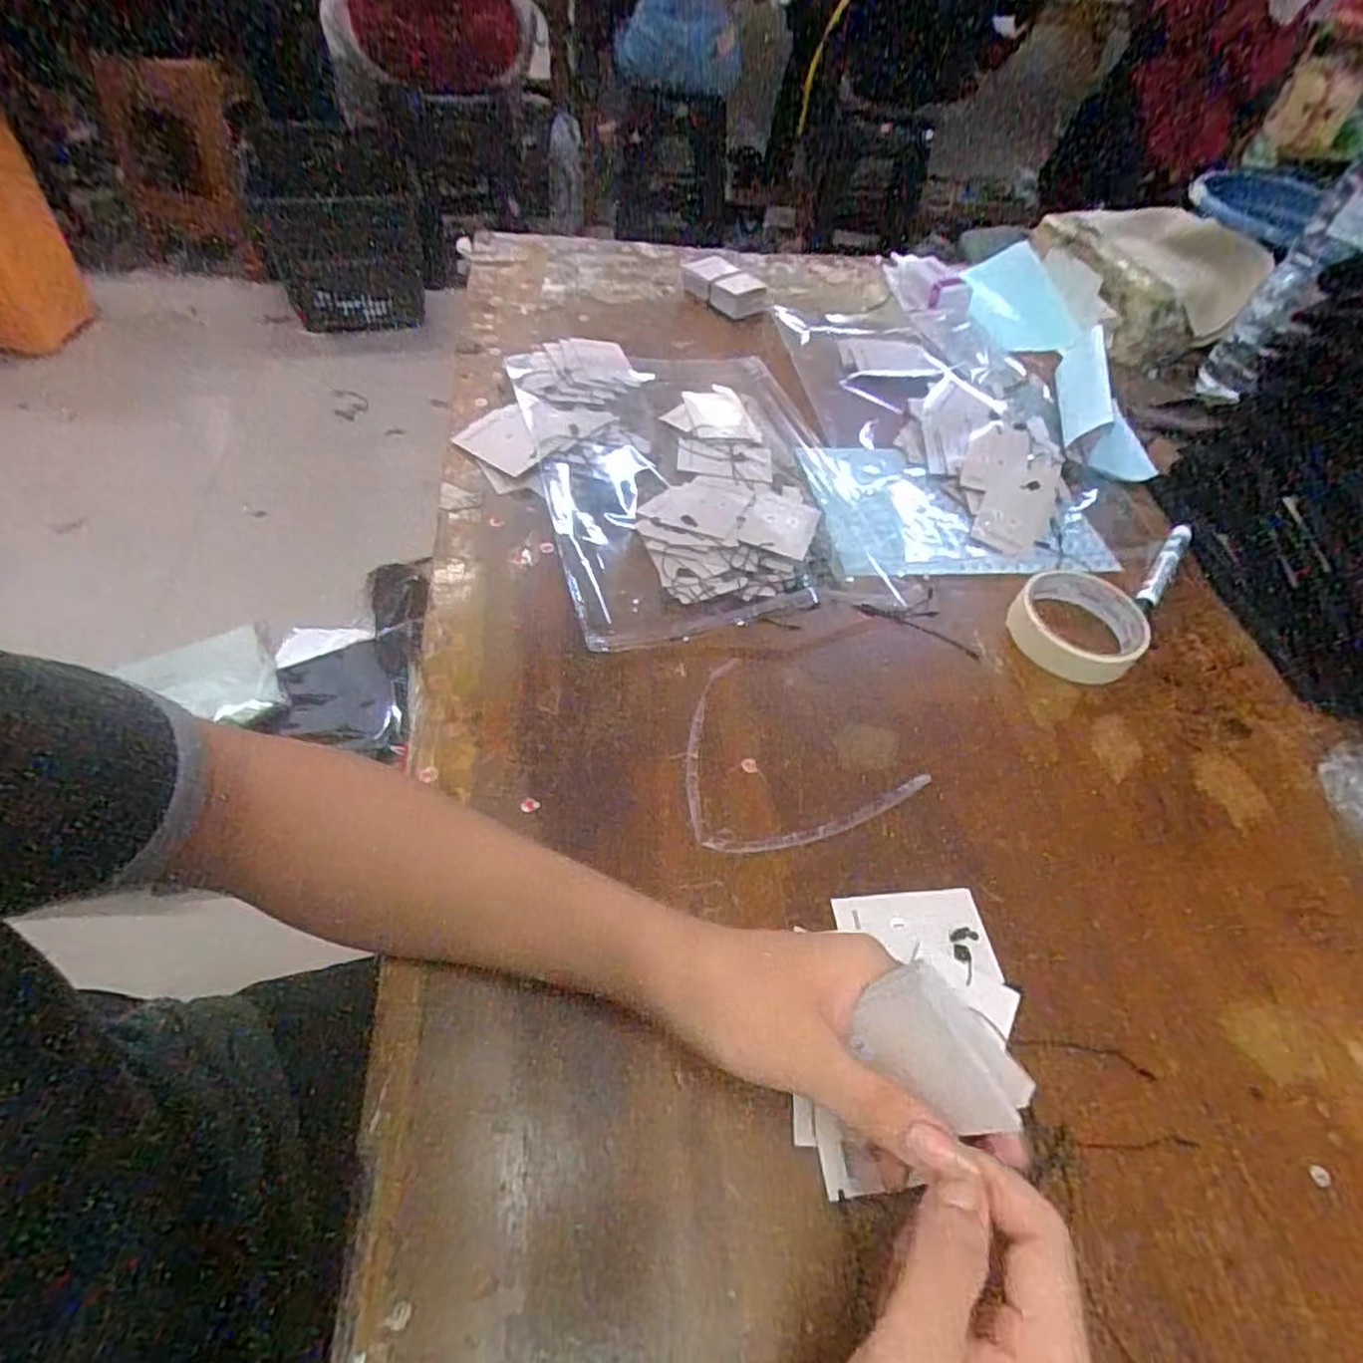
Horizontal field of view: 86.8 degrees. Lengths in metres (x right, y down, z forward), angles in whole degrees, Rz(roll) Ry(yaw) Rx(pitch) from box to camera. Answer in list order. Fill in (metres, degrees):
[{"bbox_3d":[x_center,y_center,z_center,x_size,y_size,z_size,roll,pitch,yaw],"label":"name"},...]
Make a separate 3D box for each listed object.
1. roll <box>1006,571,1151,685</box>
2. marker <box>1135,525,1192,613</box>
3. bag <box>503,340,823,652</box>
[{"bbox_3d":[0.282,-0.042,0.513,0.087,0.025,0.087,3,52,-4],"label":"roll"},{"bbox_3d":[0.385,-0.093,0.574,0.016,0.021,0.122,33,56,19],"label":"marker"},{"bbox_3d":[0.002,-0.178,0.595,0.234,0.030,0.353,-11,54,-14],"label":"bag"}]

